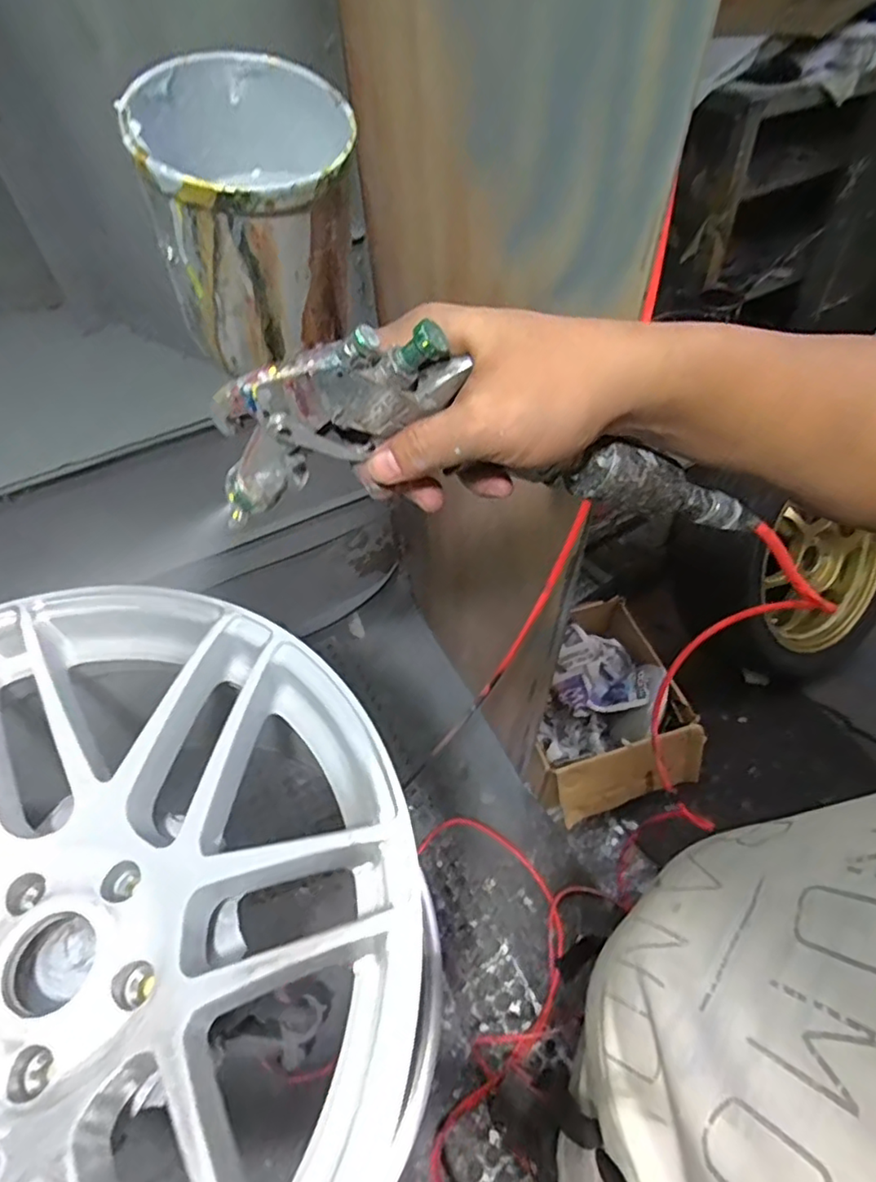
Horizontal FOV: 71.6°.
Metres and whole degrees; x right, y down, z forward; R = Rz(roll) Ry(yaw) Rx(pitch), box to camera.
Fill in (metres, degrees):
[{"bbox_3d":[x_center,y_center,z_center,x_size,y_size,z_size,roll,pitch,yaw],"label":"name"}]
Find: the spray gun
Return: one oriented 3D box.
[{"bbox_3d":[0.011,-0.075,0.309,0.341,0.160,0.076,25,40,-25],"label":"spray gun"}]

